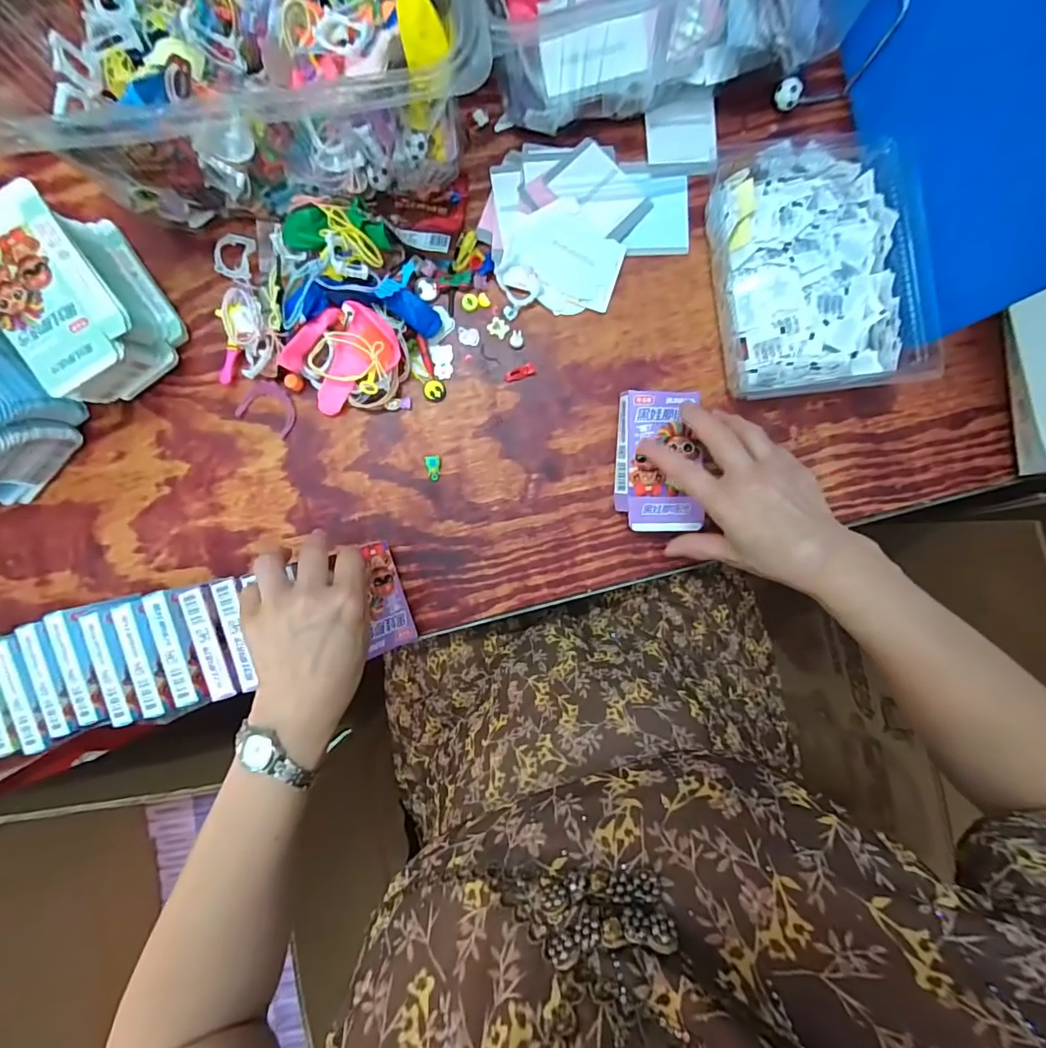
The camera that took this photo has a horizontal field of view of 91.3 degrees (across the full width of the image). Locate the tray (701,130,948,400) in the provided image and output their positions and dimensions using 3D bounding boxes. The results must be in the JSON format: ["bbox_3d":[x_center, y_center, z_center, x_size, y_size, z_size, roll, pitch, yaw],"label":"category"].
[{"bbox_3d":[0.247,-0.233,0.443,0.159,0.051,0.243,-9,89,0],"label":"tray"}]

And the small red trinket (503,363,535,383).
[{"bbox_3d":[-0.003,-0.138,0.469,0.029,0.005,0.010,-19,89,0],"label":"small red trinket"}]

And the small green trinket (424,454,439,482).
[{"bbox_3d":[-0.081,-0.051,0.465,0.013,0.008,0.023,-9,89,0],"label":"small green trinket"}]

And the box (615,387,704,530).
[{"bbox_3d":[0.119,-0.055,0.449,0.070,0.023,0.121,0,89,0],"label":"box"}]

